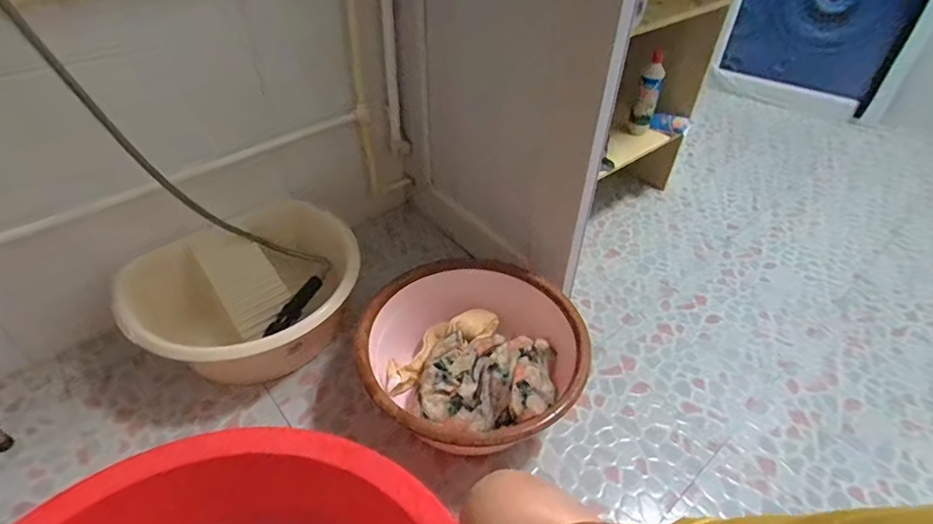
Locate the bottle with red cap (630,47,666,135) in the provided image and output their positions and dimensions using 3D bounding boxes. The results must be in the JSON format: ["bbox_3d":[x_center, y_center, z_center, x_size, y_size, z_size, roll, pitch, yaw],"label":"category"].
[{"bbox_3d":[0.481,-0.442,1.306,0.058,0.228,0.043,16,43,14],"label":"bottle with red cap"}]

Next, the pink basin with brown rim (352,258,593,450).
[{"bbox_3d":[0.034,0.187,0.926,0.433,0.184,0.370,-13,44,-17],"label":"pink basin with brown rim"}]

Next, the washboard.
[{"bbox_3d":[-0.454,0.032,1.019,0.124,0.017,0.227,-31,96,-38],"label":"washboard"}]

